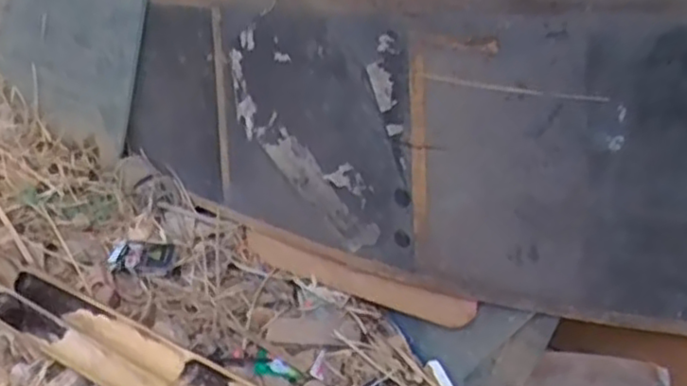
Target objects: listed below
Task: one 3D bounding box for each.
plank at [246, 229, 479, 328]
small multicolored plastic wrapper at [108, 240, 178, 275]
[{"bbox_3d":[0.005,0.122,1.072,0.422,0.074,0.022,14,37,38],"label":"plank"},{"bbox_3d":[-0.329,0.105,1.165,0.101,0.017,0.066,0,38,-2],"label":"small multicolored plastic wrapper"}]

